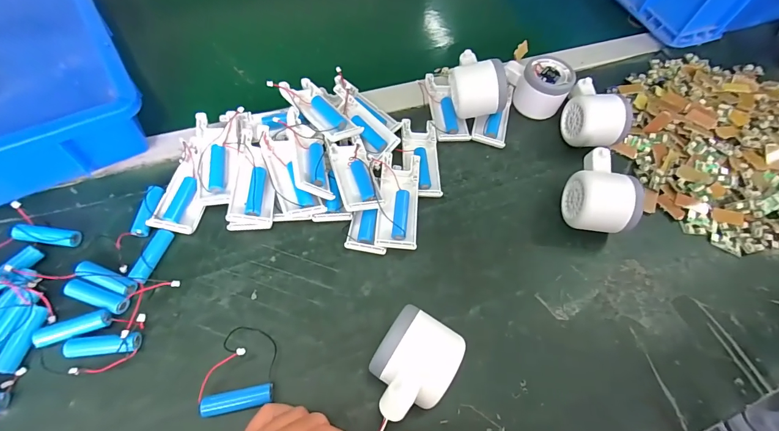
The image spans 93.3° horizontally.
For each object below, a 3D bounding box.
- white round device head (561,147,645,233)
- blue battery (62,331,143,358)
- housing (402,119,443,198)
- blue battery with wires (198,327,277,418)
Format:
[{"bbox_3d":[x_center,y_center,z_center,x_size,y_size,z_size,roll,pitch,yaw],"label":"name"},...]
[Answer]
[{"bbox_3d":[0.212,-0.020,0.377,0.051,0.059,0.080,5,58,-2],"label":"white round device head"},{"bbox_3d":[-0.222,0.100,0.285,0.049,0.015,0.014,-4,58,-7],"label":"blue battery"},{"bbox_3d":[0.035,-0.065,0.408,0.039,0.020,0.101,0,58,-5],"label":"housing"},{"bbox_3d":[-0.115,0.118,0.284,0.049,0.020,0.064,-1,58,-6],"label":"blue battery with wires"}]

